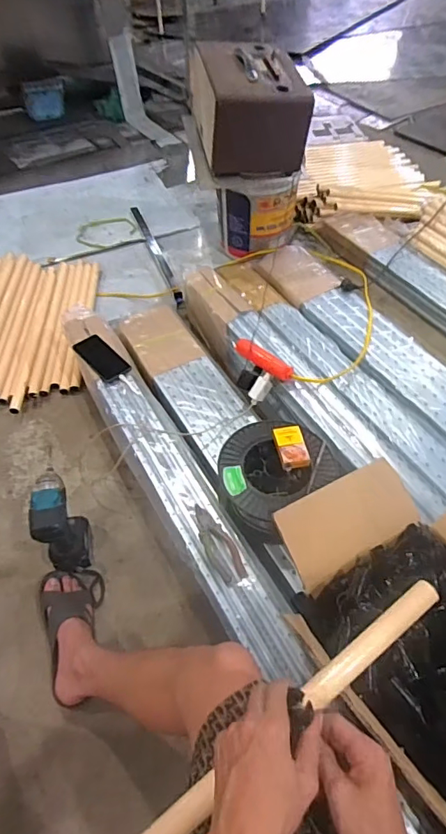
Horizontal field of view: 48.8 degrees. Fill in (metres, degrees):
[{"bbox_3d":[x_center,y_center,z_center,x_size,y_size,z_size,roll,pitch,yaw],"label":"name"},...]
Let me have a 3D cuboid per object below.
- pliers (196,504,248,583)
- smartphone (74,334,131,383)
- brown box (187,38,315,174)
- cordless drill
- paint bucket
[{"bbox_3d":[-0.012,0.236,0.942,0.056,0.024,0.167,-18,54,-16],"label":"pliers"},{"bbox_3d":[-0.306,-0.151,1.243,0.083,0.009,0.142,-33,71,-30],"label":"smartphone"},{"bbox_3d":[0.075,-0.940,1.500,0.295,0.249,0.380,-8,52,-8],"label":"brown box"},{"bbox_3d":[-0.326,0.221,0.994,0.074,0.238,0.141,-13,53,-12],"label":"cordless drill"},{"bbox_3d":[0.119,-0.735,1.699,0.258,0.283,0.242,7,51,3],"label":"paint bucket"}]

